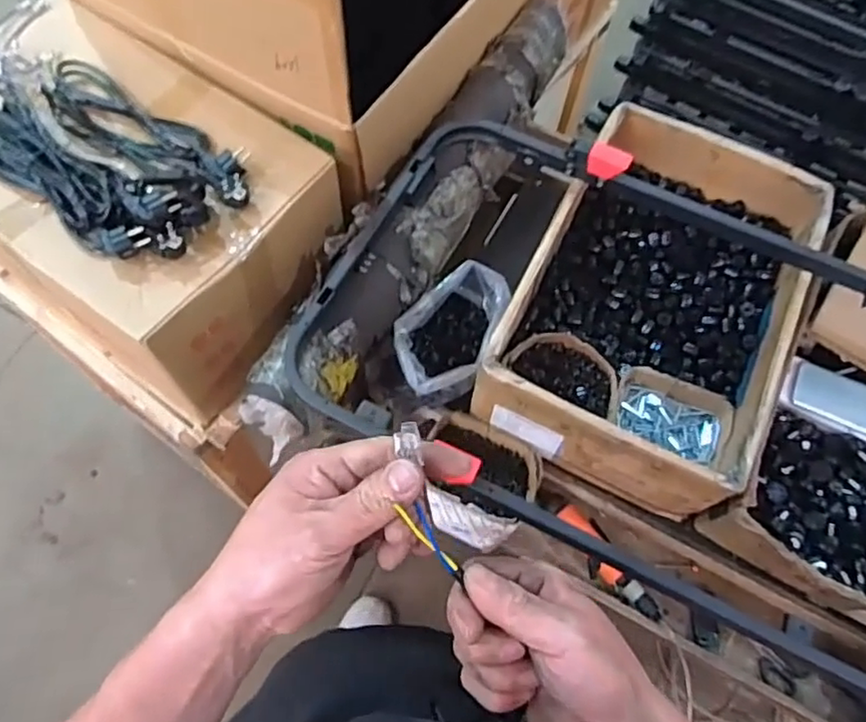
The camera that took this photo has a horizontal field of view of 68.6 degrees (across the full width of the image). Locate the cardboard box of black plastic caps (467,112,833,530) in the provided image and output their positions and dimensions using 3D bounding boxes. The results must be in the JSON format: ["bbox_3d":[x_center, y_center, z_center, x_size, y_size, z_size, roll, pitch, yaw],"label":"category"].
[{"bbox_3d":[0.326,-0.095,0.919,0.336,0.143,0.535,25,66,10],"label":"cardboard box of black plastic caps"}]

